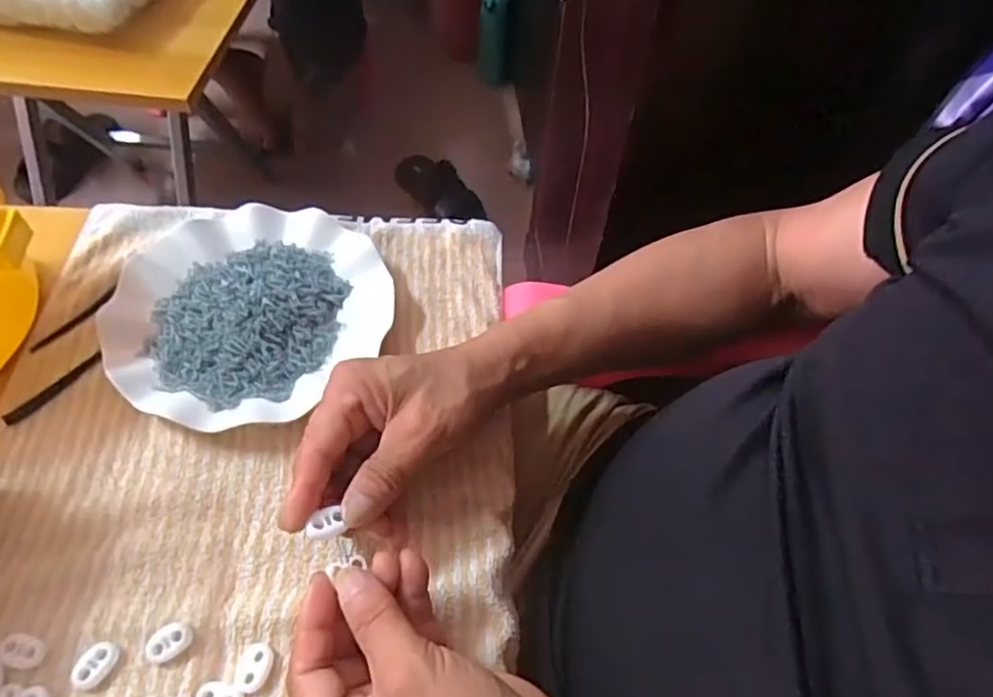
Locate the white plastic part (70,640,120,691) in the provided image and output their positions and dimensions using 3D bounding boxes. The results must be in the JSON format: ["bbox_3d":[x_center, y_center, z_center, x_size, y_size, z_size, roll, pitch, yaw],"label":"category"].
[{"bbox_3d":[-0.198,0.156,0.316,0.014,0.006,0.022,21,56,11],"label":"white plastic part"}]

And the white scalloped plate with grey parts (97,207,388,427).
[{"bbox_3d":[-0.168,-0.029,0.439,0.166,0.027,0.181,2,54,-3],"label":"white scalloped plate with grey parts"}]

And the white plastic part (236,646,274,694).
[{"bbox_3d":[-0.121,0.159,0.319,0.015,0.004,0.021,21,55,11],"label":"white plastic part"}]

